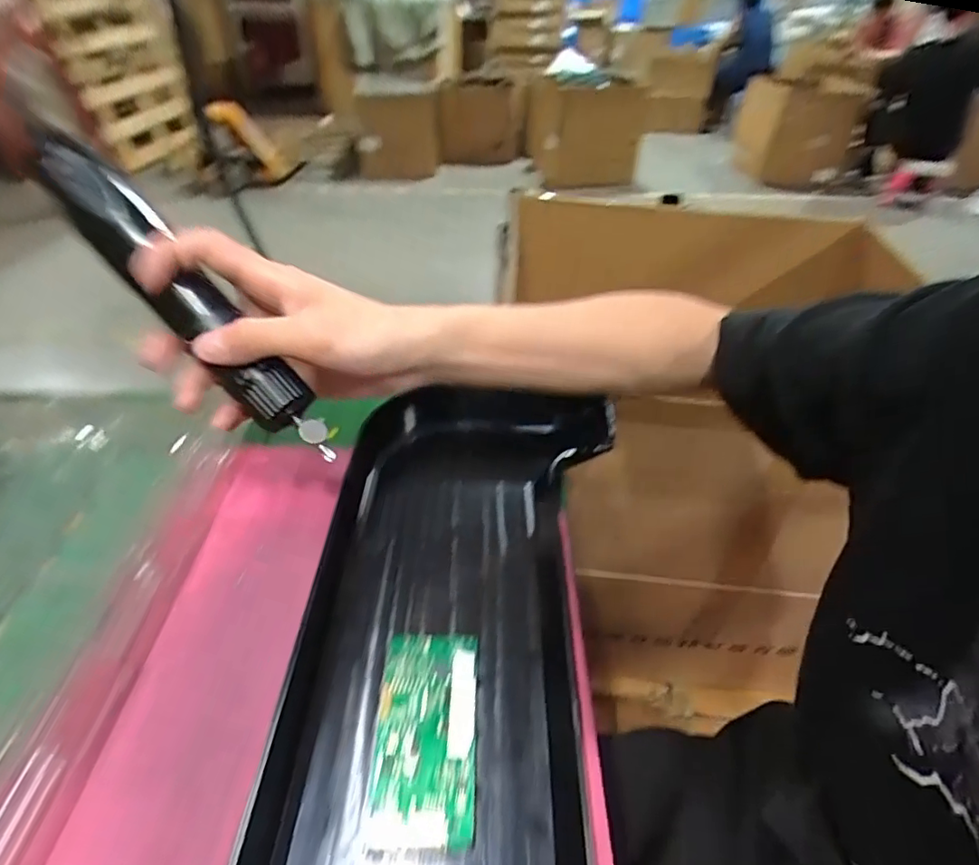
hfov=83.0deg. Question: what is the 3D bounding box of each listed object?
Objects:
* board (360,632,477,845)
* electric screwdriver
[{"bbox_3d":[-0.032,0.146,0.273,0.049,0.007,0.097,3,41,-2],"label":"board"},{"bbox_3d":[-0.160,-0.071,0.295,0.218,0.030,0.031,48,50,1],"label":"electric screwdriver"}]

